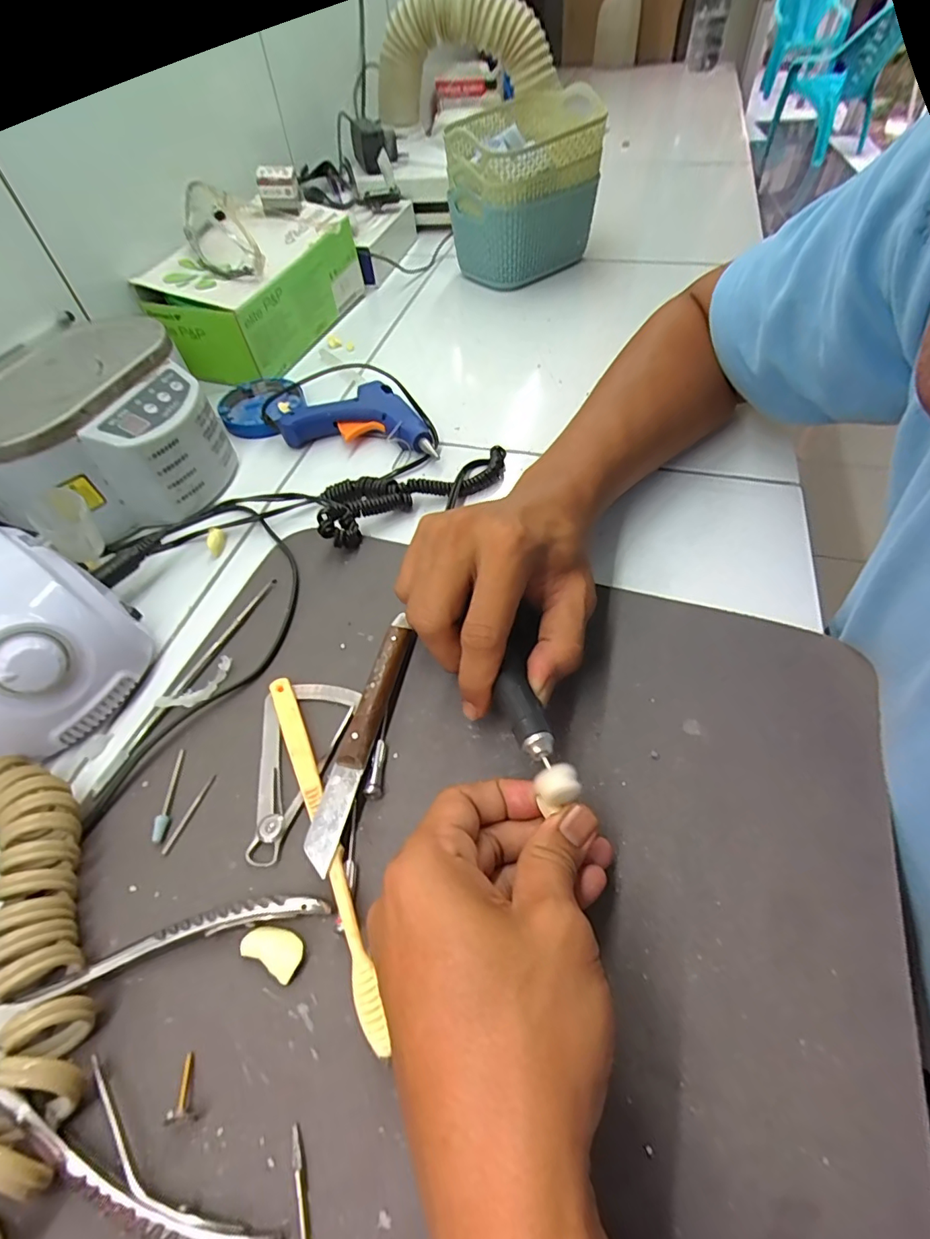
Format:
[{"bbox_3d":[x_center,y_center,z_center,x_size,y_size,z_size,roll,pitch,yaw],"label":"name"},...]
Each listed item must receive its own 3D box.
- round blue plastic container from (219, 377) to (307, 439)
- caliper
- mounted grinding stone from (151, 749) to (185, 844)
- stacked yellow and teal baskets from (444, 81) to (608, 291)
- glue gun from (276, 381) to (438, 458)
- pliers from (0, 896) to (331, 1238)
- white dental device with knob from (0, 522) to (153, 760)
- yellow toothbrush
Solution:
[{"bbox_3d":[-0.191,-0.204,0.489,0.077,0.019,0.079,-2,54,3],"label":"round blue plastic container"},{"bbox_3d":[-0.085,0.077,0.280,0.054,0.004,0.097,-8,54,-1],"label":"caliper"},{"bbox_3d":[-0.157,0.092,0.275,0.007,0.006,0.049,-8,54,-2],"label":"mounted grinding stone"},{"bbox_3d":[0.063,-0.498,0.617,0.149,0.134,0.122,-37,60,-21],"label":"stacked yellow and teal baskets"},{"bbox_3d":[-0.095,-0.160,0.444,0.103,0.028,0.101,-27,56,-15],"label":"glue gun"},{"bbox_3d":[-0.155,0.165,0.207,0.181,0.024,0.107,2,54,5],"label":"pliers"},{"bbox_3d":[-0.266,0.007,0.301,0.136,0.074,0.102,31,62,24],"label":"white dental device with knob"},{"bbox_3d":[-0.070,0.100,0.251,0.012,0.017,0.183,-23,56,-12],"label":"yellow toothbrush"}]

